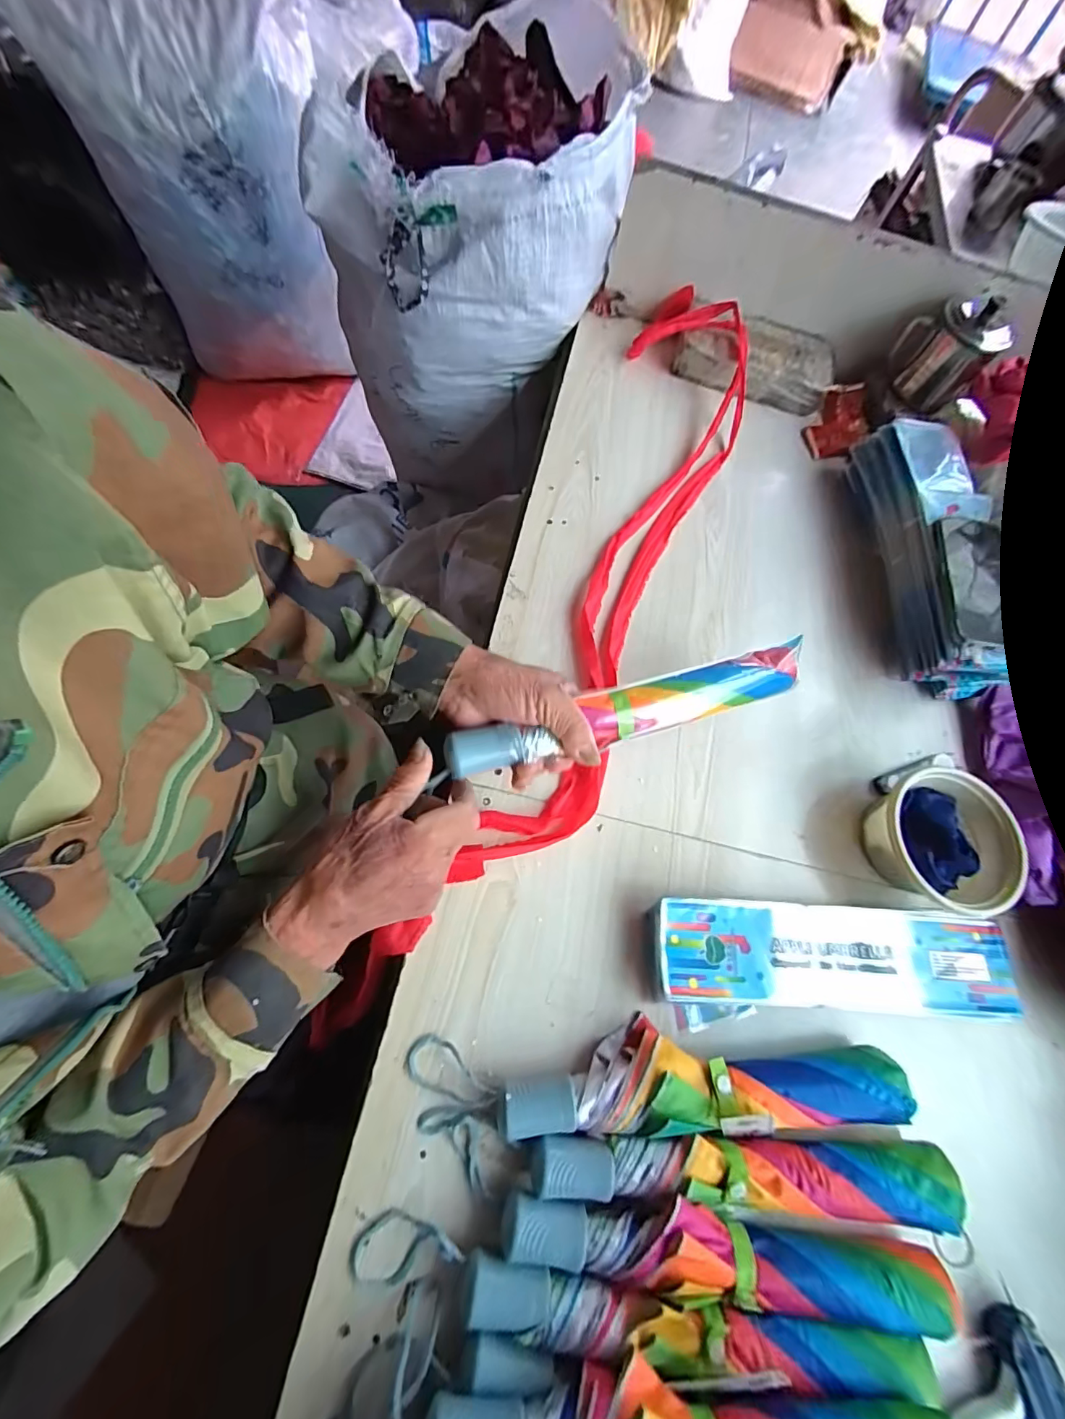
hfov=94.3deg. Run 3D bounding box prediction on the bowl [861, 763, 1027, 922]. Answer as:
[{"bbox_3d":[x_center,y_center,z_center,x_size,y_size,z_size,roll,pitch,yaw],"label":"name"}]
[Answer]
[{"bbox_3d":[0.408,0.134,0.499,0.121,0.075,0.130,2,68,-5],"label":"bowl"}]

